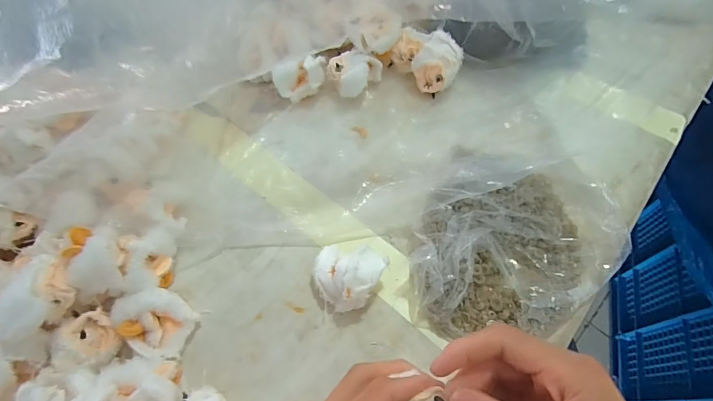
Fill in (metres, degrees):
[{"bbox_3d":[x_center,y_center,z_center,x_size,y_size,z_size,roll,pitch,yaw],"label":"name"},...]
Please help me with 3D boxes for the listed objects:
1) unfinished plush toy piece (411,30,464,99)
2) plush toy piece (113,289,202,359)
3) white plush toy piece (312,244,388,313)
[{"bbox_3d":[0.092,-0.152,0.437,0.046,0.049,0.048,-1,61,1],"label":"unfinished plush toy piece"},{"bbox_3d":[-0.162,0.096,0.308,0.056,0.030,0.045,21,64,13],"label":"plush toy piece"},{"bbox_3d":[-0.010,0.060,0.318,0.057,0.043,0.051,29,66,16],"label":"white plush toy piece"}]

